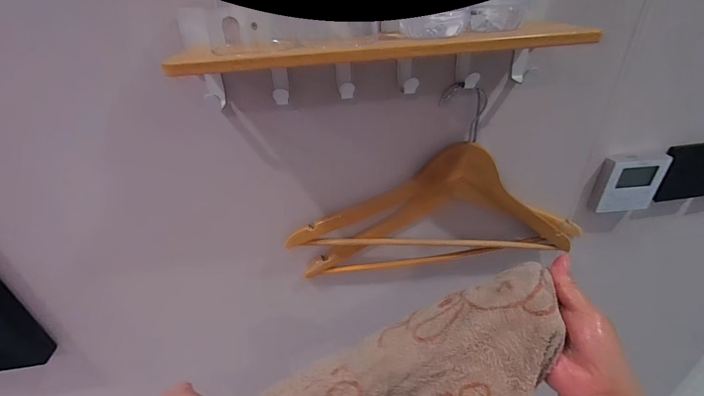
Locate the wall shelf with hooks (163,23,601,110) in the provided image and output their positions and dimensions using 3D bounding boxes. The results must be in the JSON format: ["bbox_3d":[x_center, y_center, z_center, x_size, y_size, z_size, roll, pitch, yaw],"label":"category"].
[{"bbox_3d":[0.032,-0.127,0.320,0.358,0.058,0.114,-7,31,-4],"label":"wall shelf with hooks"}]

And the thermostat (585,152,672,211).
[{"bbox_3d":[0.407,-0.020,0.485,0.091,0.090,0.024,-7,31,-4],"label":"thermostat"}]

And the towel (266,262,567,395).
[{"bbox_3d":[0.051,0.177,0.290,0.304,0.084,0.123,-24,34,-5],"label":"towel"}]

